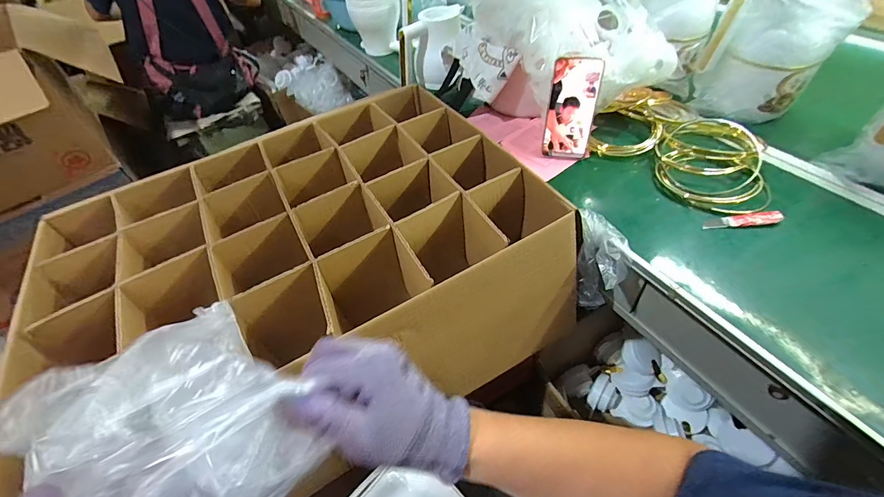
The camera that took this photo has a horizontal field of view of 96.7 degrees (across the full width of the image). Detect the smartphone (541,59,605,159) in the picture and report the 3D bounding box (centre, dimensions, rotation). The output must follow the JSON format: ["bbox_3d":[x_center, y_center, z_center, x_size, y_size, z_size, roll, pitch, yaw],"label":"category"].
[{"bbox_3d":[0.216,-0.232,0.659,0.080,0.157,0.010,8,31,12],"label":"smartphone"}]

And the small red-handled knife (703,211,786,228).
[{"bbox_3d":[0.436,-0.040,0.568,0.093,0.017,0.016,-7,45,22],"label":"small red-handled knife"}]

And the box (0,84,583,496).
[{"bbox_3d":[-0.207,0.027,0.634,0.688,0.207,0.507,-26,50,-16],"label":"box"}]

